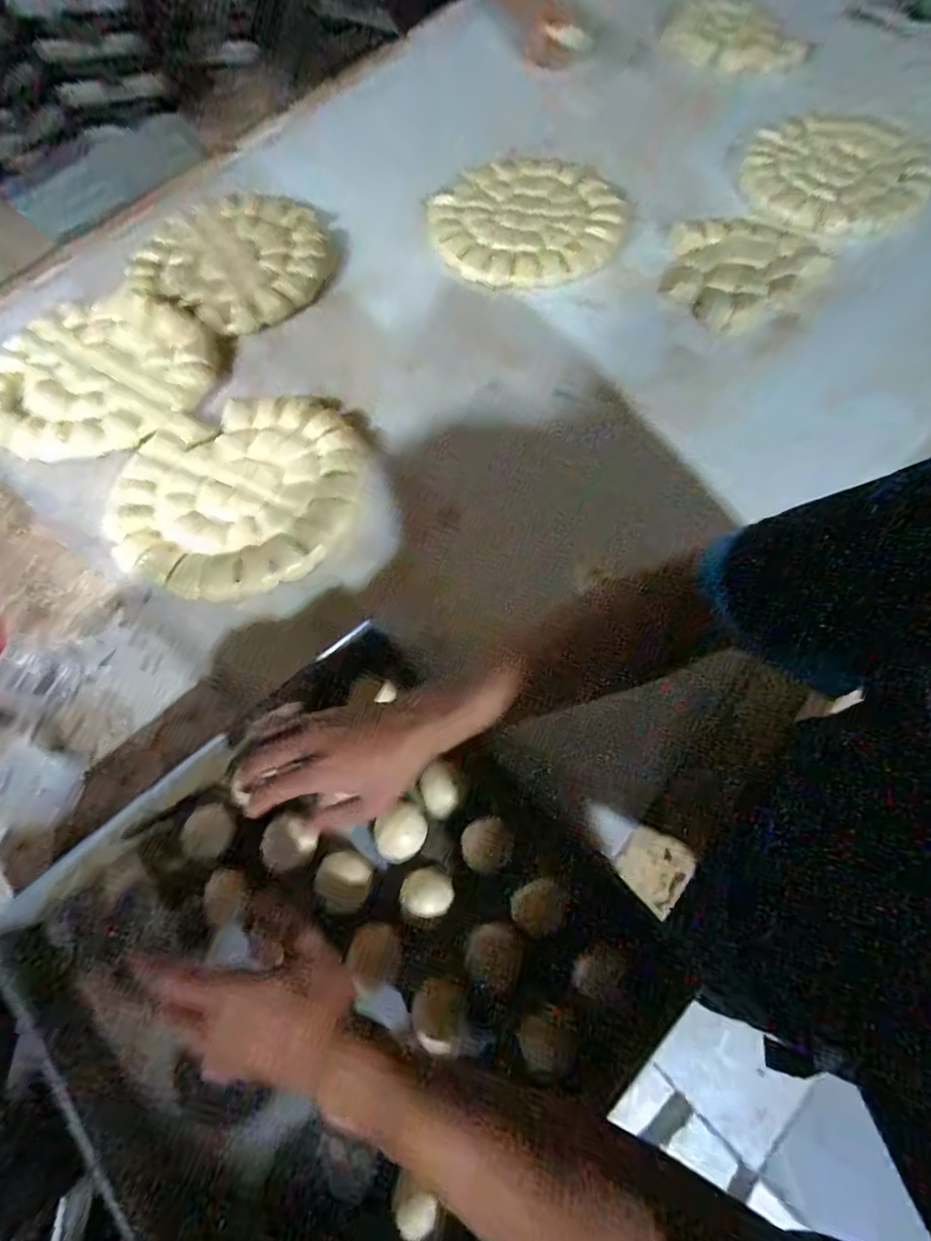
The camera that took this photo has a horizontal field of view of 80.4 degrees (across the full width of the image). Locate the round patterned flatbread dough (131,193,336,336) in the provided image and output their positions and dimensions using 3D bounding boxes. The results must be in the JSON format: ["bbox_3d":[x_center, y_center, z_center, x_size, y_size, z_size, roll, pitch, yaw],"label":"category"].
[{"bbox_3d":[-0.338,-0.539,0.800,0.280,0.045,0.251,28,71,11],"label":"round patterned flatbread dough"}]

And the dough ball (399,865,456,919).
[{"bbox_3d":[-0.033,0.236,0.480,0.044,0.022,0.038,-8,68,-2],"label":"dough ball"}]

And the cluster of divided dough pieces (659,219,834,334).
[{"bbox_3d":[0.389,-0.497,0.788,0.228,0.071,0.132,-4,68,-1],"label":"cluster of divided dough pieces"}]

